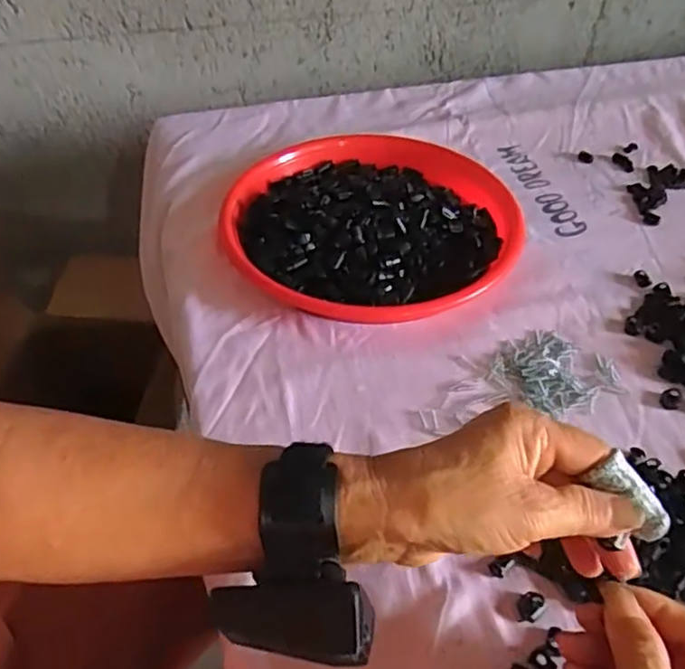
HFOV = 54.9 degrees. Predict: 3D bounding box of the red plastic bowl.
[{"bbox_3d":[0.022,-0.104,0.586,0.246,0.038,0.244,0,46,0],"label":"red plastic bowl"}]

